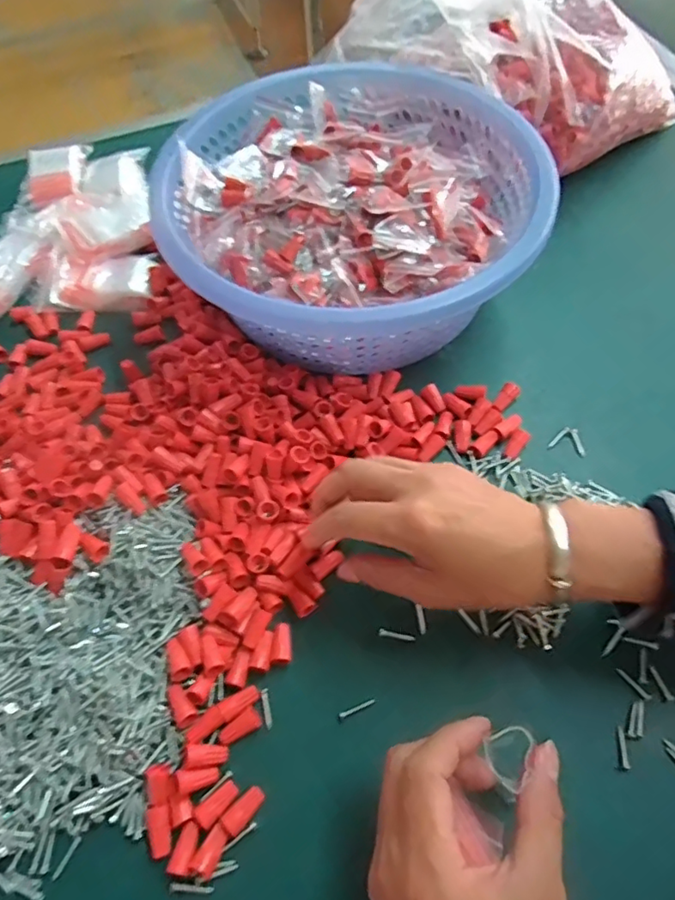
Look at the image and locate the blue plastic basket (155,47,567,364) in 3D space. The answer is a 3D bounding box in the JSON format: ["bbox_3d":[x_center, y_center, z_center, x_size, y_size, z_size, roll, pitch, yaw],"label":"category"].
[{"bbox_3d":[0.007,-0.179,0.434,0.267,0.096,0.256,-12,63,-6],"label":"blue plastic basket"}]

